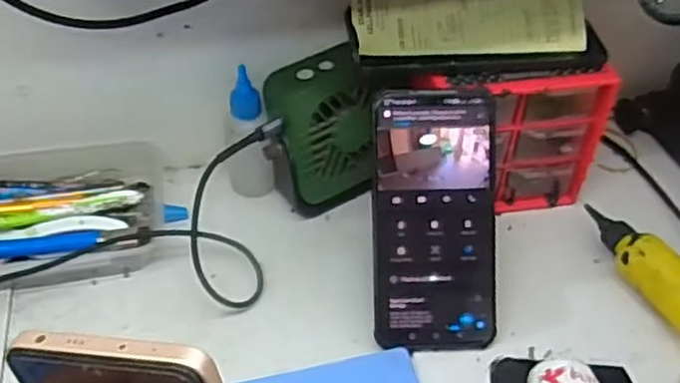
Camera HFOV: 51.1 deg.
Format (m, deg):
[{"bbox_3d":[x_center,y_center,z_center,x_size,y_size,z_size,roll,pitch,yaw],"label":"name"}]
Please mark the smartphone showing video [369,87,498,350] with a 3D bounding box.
[{"bbox_3d":[0.060,0.019,0.451,0.078,0.162,0.005,-2,4,-1],"label":"smartphone showing video"}]

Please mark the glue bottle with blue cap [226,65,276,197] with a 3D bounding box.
[{"bbox_3d":[-0.069,-0.041,0.526,0.031,0.103,0.028,-9,47,-9],"label":"glue bottle with blue cap"}]

